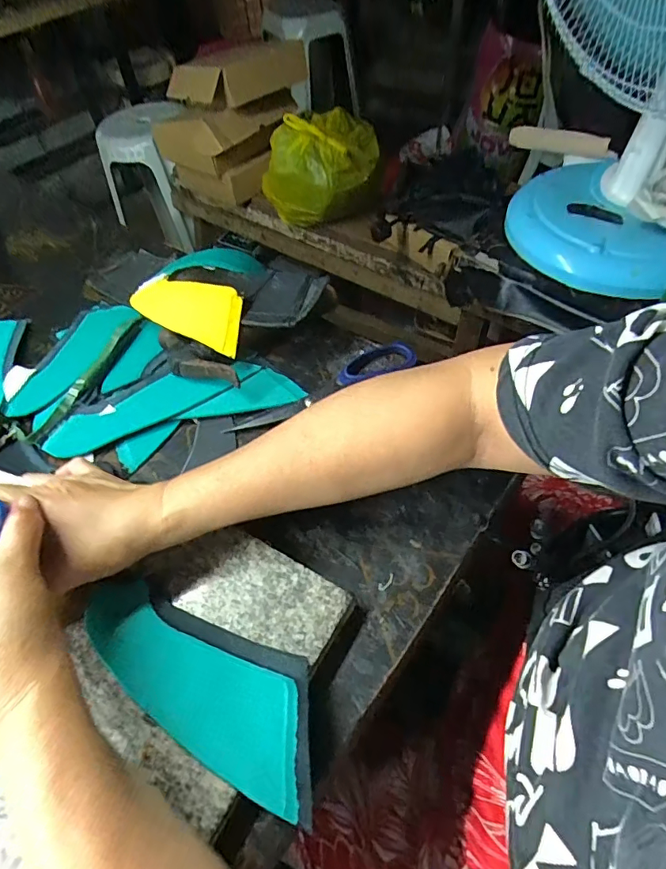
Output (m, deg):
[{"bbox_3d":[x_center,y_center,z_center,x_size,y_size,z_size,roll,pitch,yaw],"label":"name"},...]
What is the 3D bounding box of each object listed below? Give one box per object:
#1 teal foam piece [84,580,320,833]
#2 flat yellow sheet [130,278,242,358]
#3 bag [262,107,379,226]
[{"bbox_3d":[-0.083,0.150,0.300,0.180,0.006,0.067,21,58,19],"label":"teal foam piece"},{"bbox_3d":[-0.151,-0.134,0.499,0.156,0.011,0.061,25,88,24],"label":"flat yellow sheet"},{"bbox_3d":[-0.003,-0.625,1.107,0.224,0.167,0.280,22,59,19],"label":"bag"}]

